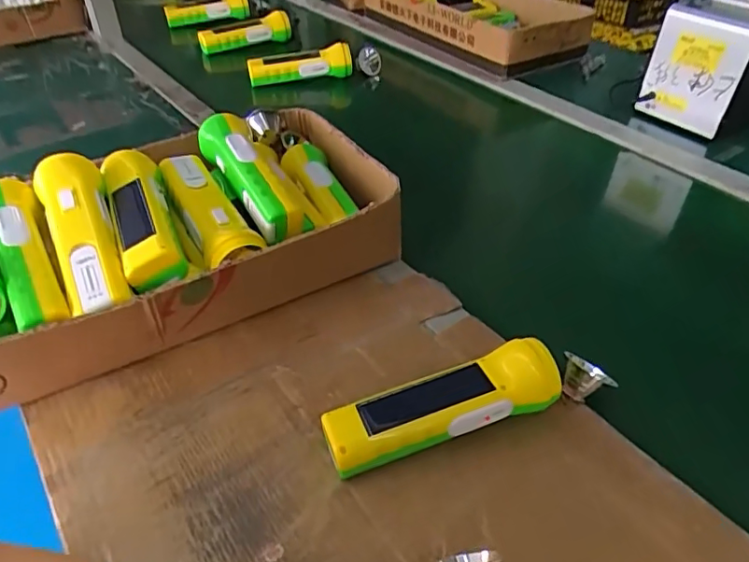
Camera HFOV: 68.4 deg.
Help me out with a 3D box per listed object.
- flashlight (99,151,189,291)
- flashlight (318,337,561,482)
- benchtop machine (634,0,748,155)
[{"bbox_3d":[-0.192,-0.054,0.457,0.046,0.038,0.173,-17,43,-19],"label":"flashlight"},{"bbox_3d":[0.047,0.088,0.386,0.167,0.043,0.048,-12,42,-14],"label":"flashlight"},{"bbox_3d":[0.481,-0.296,0.763,0.169,0.151,0.121,-22,45,-24],"label":"benchtop machine"}]

